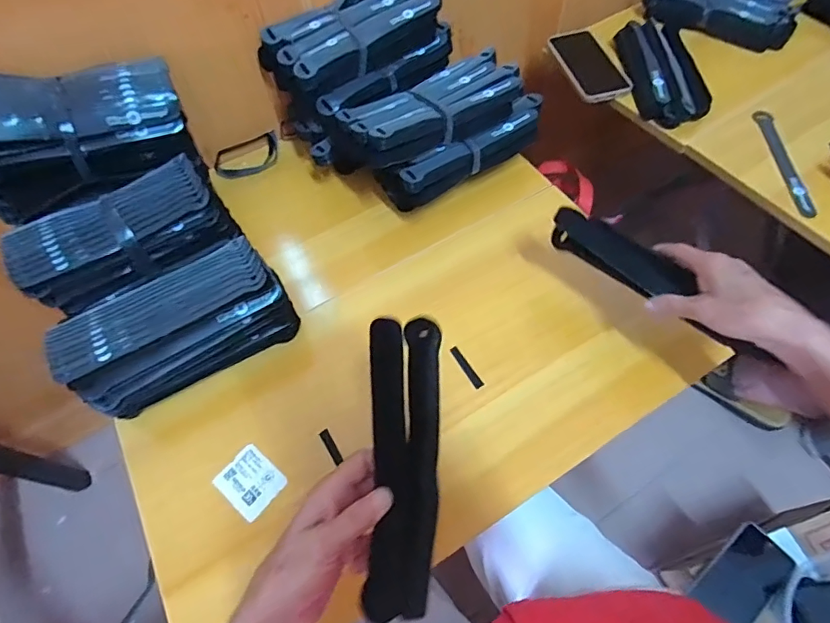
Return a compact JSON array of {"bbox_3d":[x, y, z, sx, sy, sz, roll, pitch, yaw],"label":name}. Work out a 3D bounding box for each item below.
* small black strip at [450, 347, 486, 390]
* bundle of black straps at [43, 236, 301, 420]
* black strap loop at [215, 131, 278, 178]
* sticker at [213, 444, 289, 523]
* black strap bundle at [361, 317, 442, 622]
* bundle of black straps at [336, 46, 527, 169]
[{"bbox_3d":[0.055,0.060,0.496,0.010,0.005,0.053,-31,64,-14],"label":"small black strip"},{"bbox_3d":[-0.235,0.016,0.473,0.201,0.092,0.083,-31,64,-13],"label":"bundle of black straps"},{"bbox_3d":[-0.240,-0.223,0.667,0.097,0.009,0.061,-27,63,-12],"label":"black strap loop"},{"bbox_3d":[-0.160,0.165,0.450,0.057,0.007,0.050,36,68,20],"label":"sticker"},{"bbox_3d":[-0.008,0.102,0.326,0.049,0.011,0.196,0,73,3],"label":"black strap bundle"},{"bbox_3d":[0.021,-0.247,0.566,0.223,0.052,0.115,-31,64,-14],"label":"bundle of black straps"}]

